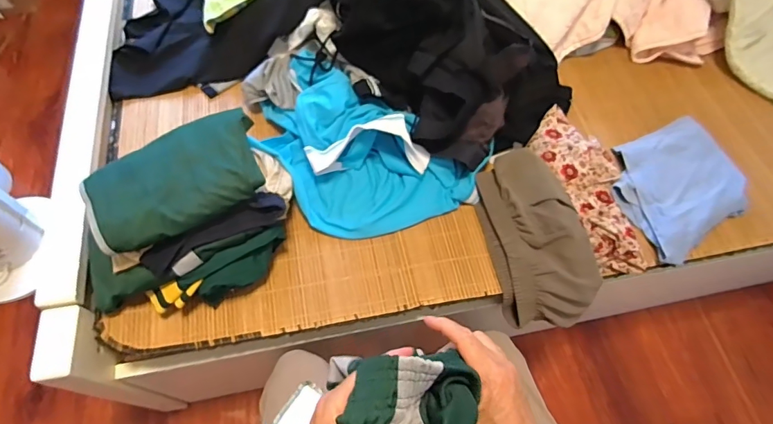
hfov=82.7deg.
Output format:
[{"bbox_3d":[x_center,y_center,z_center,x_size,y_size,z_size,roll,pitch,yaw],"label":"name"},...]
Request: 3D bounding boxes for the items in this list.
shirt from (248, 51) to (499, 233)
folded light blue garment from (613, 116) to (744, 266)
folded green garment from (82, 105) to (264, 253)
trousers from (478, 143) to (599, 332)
[{"bbox_3d":[-0.051,-0.119,0.805,0.292,0.121,0.392,-40,71,-21],"label":"shirt"},{"bbox_3d":[0.559,-0.051,0.842,0.237,0.049,0.242,-19,65,-13],"label":"folded light blue garment"},{"bbox_3d":[-0.299,-0.050,0.626,0.246,0.051,0.143,-26,66,-16],"label":"folded green garment"},{"bbox_3d":[0.260,0.047,0.776,0.153,0.134,0.282,-13,64,-10],"label":"trousers"}]

